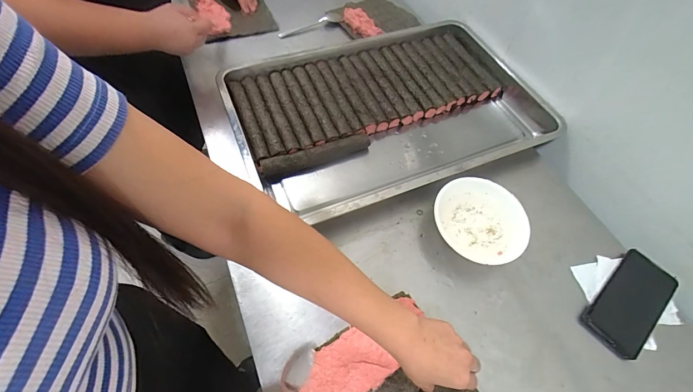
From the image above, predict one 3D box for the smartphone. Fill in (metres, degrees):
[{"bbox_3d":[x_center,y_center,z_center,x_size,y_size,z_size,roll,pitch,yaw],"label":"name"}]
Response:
[{"bbox_3d":[0.429,0.157,0.482,0.163,0.013,0.076,-37,68,-21],"label":"smartphone"}]

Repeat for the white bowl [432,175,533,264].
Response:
[{"bbox_3d":[0.211,0.044,0.520,0.147,0.048,0.141,1,59,-2],"label":"white bowl"}]

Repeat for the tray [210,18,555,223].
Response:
[{"bbox_3d":[0.092,-0.178,0.644,0.602,0.055,0.395,-18,62,-12],"label":"tray"}]

